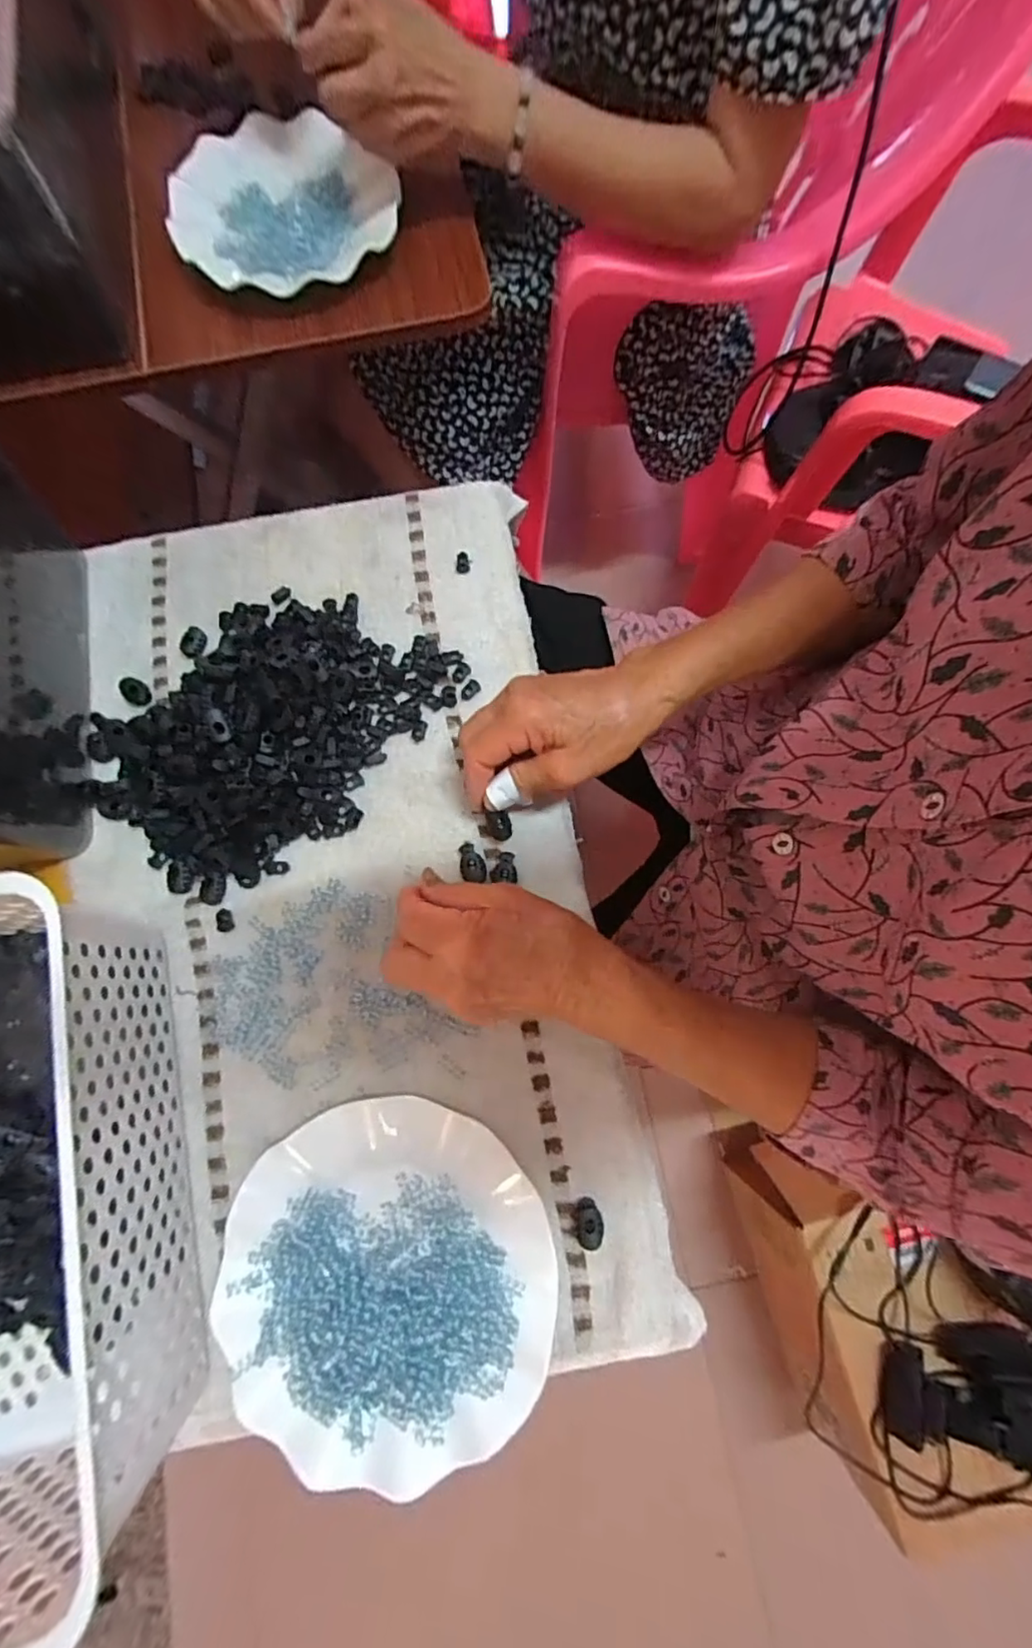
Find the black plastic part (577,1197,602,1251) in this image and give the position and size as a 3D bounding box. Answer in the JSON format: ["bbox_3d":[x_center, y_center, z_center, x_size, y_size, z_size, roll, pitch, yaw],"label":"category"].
[{"bbox_3d":[0.043,0.234,0.343,0.015,0.010,0.025,0,77,0],"label":"black plastic part"}]

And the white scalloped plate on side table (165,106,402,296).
[{"bbox_3d":[-0.192,-0.512,0.479,0.177,0.025,0.173,0,77,0],"label":"white scalloped plate on side table"}]

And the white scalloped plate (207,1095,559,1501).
[{"bbox_3d":[-0.073,0.253,0.327,0.178,0.030,0.179,0,77,0],"label":"white scalloped plate"}]

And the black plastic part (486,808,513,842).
[{"bbox_3d":[-0.011,0.001,0.396,0.016,0.010,0.020,-9,97,-1],"label":"black plastic part"}]

